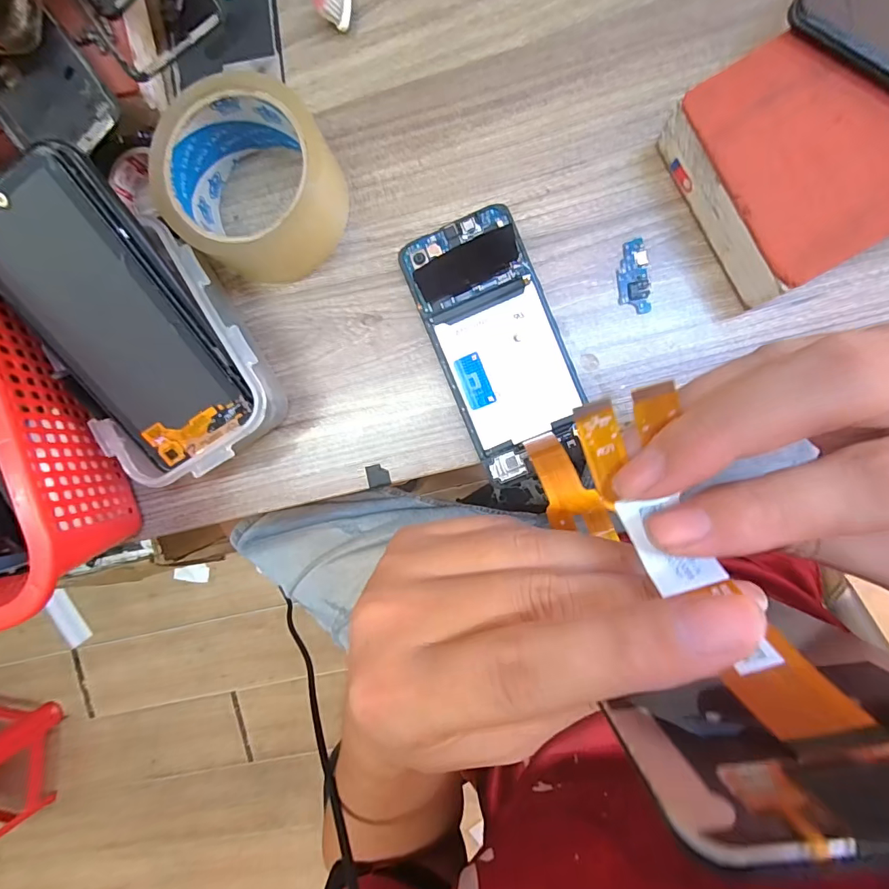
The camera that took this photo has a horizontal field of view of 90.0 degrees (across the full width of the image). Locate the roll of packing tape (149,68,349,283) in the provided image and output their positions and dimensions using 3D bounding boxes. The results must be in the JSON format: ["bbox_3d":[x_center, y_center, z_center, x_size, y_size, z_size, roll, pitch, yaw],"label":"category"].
[{"bbox_3d":[-0.113,-0.152,0.266,0.093,0.049,0.093,0,93,6],"label":"roll of packing tape"}]

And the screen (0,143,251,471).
[{"bbox_3d":[-0.177,-0.062,0.235,0.069,0.006,0.154,-28,109,6],"label":"screen"}]

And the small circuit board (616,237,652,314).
[{"bbox_3d":[0.115,-0.102,0.271,0.018,0.004,0.043,-6,92,6],"label":"small circuit board"}]

